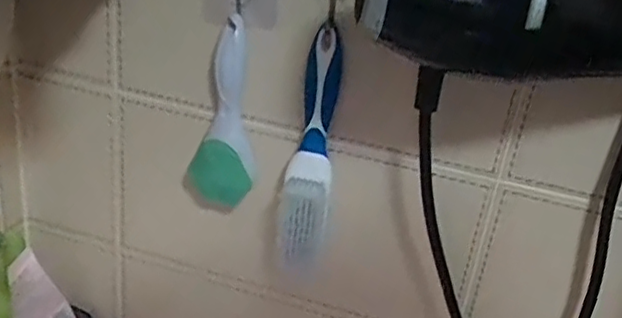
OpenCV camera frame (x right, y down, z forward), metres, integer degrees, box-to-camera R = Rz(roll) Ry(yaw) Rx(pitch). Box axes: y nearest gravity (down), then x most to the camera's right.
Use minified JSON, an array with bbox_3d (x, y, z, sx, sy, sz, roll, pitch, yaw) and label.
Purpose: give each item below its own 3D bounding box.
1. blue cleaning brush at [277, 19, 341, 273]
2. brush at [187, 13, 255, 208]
[{"bbox_3d":[0.001,-0.005,0.463,0.034,0.169,0.040,8,26,0],"label":"blue cleaning brush"},{"bbox_3d":[-0.060,-0.034,0.489,0.046,0.141,0.033,10,17,5],"label":"brush"}]

